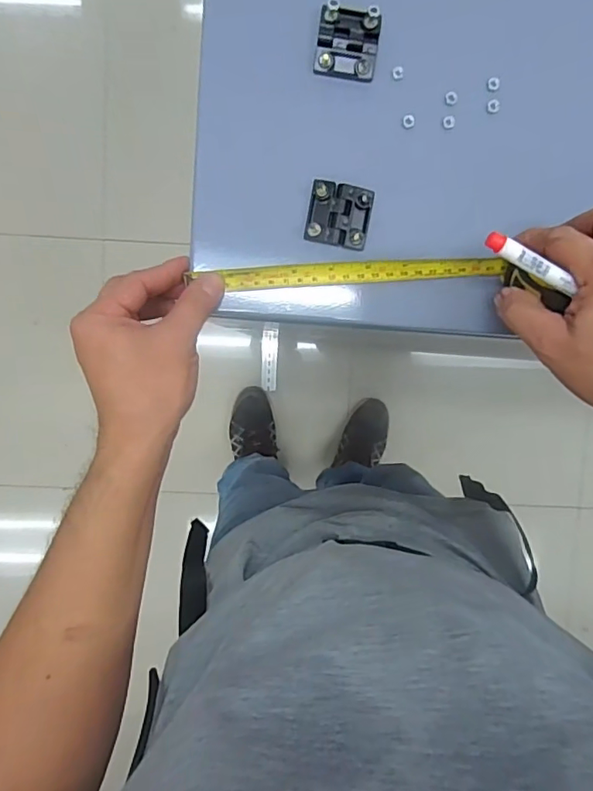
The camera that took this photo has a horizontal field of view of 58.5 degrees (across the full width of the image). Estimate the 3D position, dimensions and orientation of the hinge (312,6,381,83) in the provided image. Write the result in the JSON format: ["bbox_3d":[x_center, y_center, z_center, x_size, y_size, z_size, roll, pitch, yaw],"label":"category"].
[{"bbox_3d":[0.034,-0.233,0.348,0.040,0.010,0.043,8,96,-2],"label":"hinge"}]

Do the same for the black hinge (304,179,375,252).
[{"bbox_3d":[0.029,-0.122,0.359,0.042,0.011,0.040,12,95,-3],"label":"black hinge"}]

